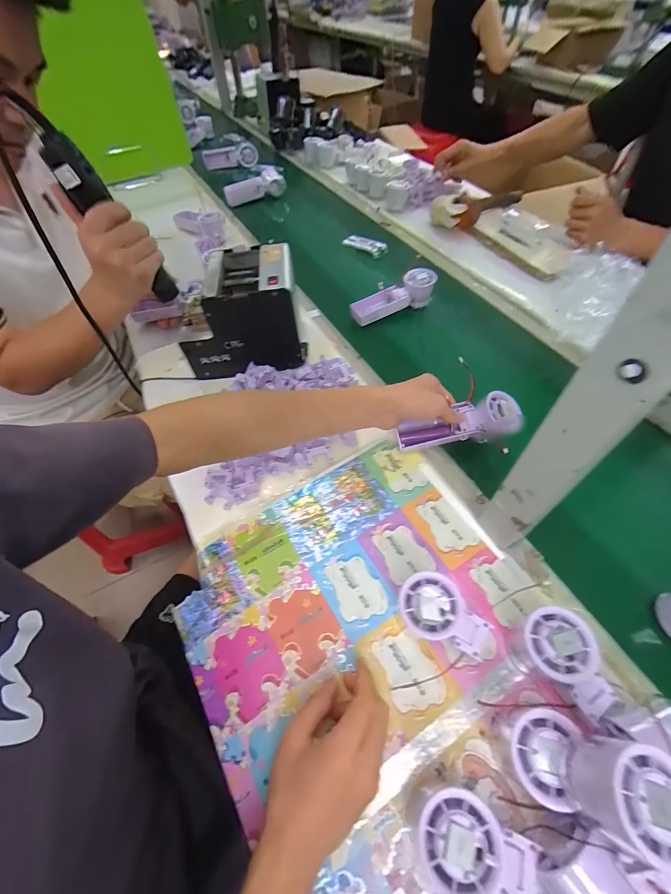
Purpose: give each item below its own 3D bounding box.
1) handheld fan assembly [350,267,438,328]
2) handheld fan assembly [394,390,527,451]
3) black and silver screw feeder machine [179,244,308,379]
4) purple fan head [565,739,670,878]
[{"bbox_3d":[0.115,-0.288,0.705,0.172,0.053,0.056,-24,58,2],"label":"handheld fan assembly"},{"bbox_3d":[0.164,-0.027,0.469,0.167,0.029,0.053,-15,57,-1],"label":"handheld fan assembly"},{"bbox_3d":[-0.157,-0.216,0.574,0.181,0.139,0.149,-13,55,-7],"label":"black and silver screw feeder machine"},{"bbox_3d":[0.197,0.232,0.240,0.056,0.061,0.055,-1,55,1],"label":"purple fan head"}]

